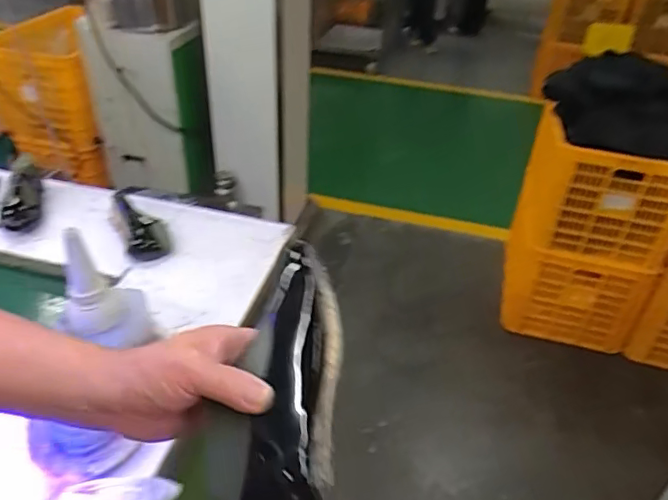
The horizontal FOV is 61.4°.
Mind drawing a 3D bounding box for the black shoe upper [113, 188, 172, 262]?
[{"bbox_3d":[-0.373,-0.051,1.075,0.088,0.065,0.192,-17,41,-24],"label":"black shoe upper"}]

